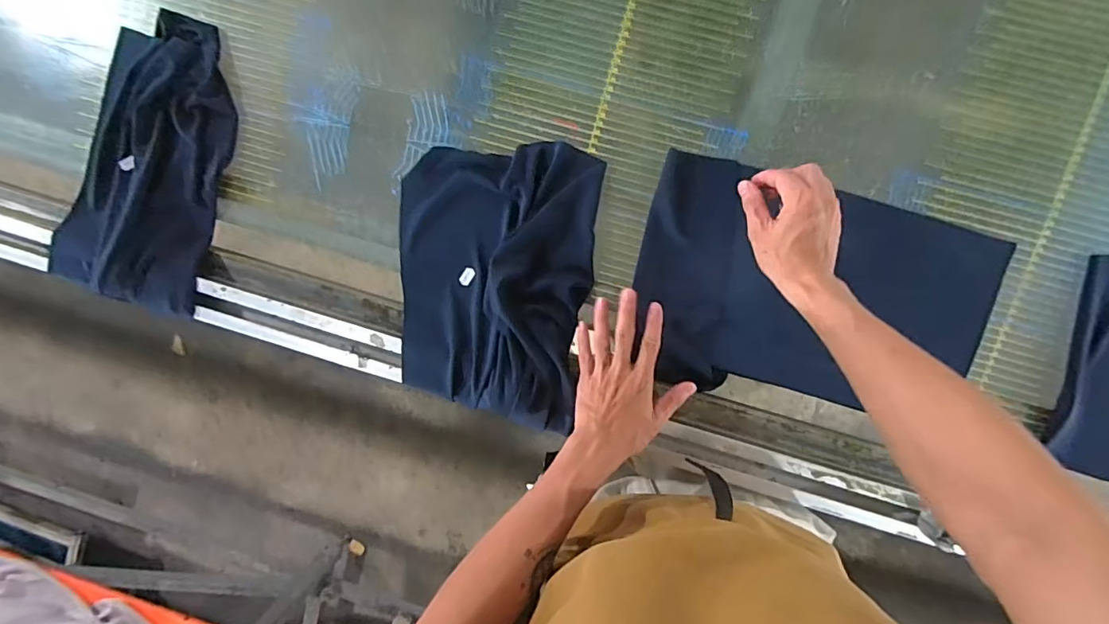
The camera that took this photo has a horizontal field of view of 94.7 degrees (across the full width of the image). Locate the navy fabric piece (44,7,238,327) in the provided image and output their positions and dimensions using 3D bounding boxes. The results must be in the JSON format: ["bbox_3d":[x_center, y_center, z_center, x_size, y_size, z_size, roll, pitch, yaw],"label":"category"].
[{"bbox_3d":[-0.499,-0.187,0.626,0.209,0.061,0.348,17,98,4],"label":"navy fabric piece"}]

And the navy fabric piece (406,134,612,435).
[{"bbox_3d":[-0.075,-0.036,0.588,0.228,0.059,0.302,6,97,6],"label":"navy fabric piece"}]

